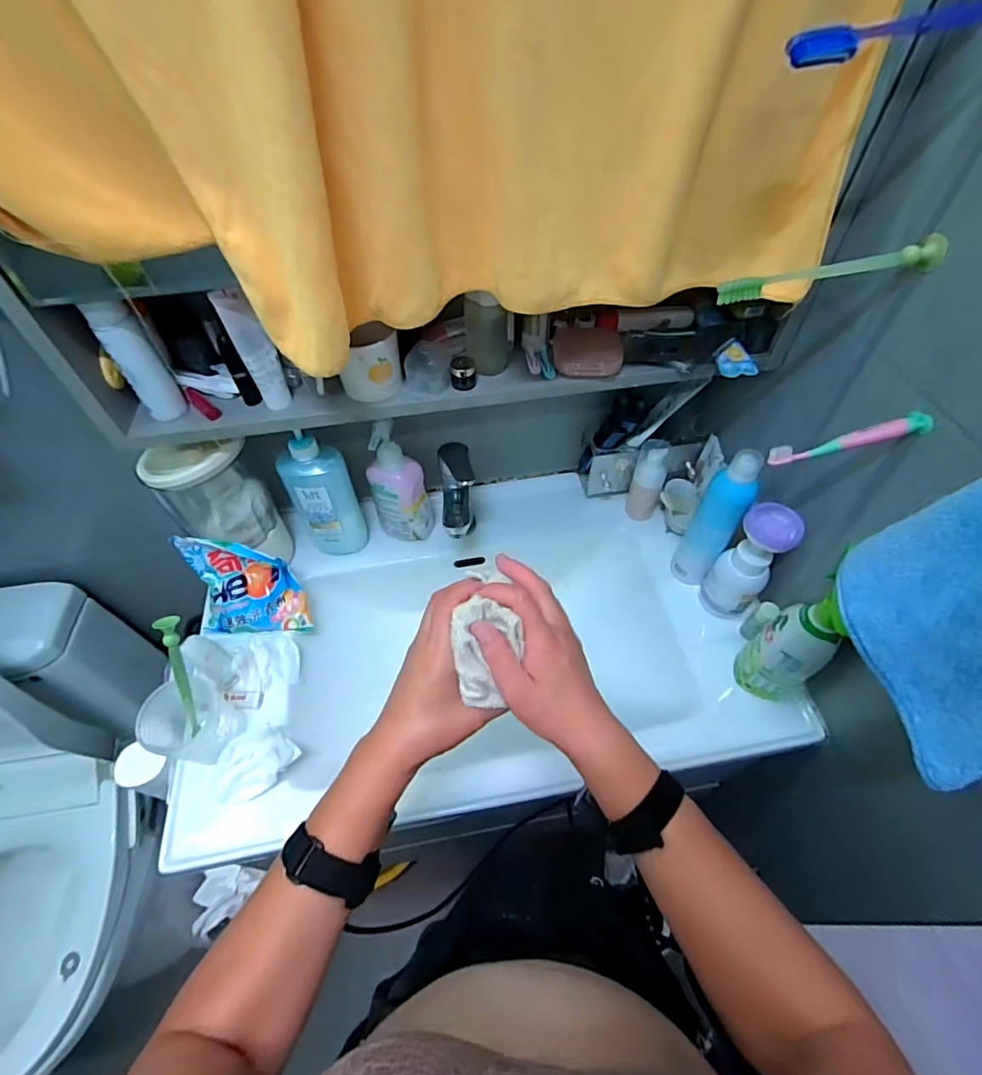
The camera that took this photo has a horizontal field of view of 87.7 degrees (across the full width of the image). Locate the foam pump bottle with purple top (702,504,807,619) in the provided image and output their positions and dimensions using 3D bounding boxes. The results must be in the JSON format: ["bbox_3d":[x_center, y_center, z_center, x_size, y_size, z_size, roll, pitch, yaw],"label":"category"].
[{"bbox_3d":[0.336,0.038,0.675,0.069,0.196,0.062,35,62,25],"label":"foam pump bottle with purple top"}]

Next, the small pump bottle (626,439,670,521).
[{"bbox_3d":[0.249,-0.088,0.807,0.052,0.132,0.047,13,55,11],"label":"small pump bottle"}]

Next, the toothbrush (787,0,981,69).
[{"bbox_3d":[0.279,-0.321,0.317,0.190,0.027,0.020,-12,54,-7],"label":"toothbrush"}]

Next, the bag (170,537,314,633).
[{"bbox_3d":[-0.347,0.072,0.713,0.144,0.144,0.079,2,54,3],"label":"bag"}]

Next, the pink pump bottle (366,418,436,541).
[{"bbox_3d":[-0.138,-0.070,0.771,0.082,0.227,0.054,-15,55,-9],"label":"pink pump bottle"}]

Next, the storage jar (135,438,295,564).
[{"bbox_3d":[-0.368,-0.040,0.716,0.106,0.232,0.102,-1,53,1],"label":"storage jar"}]

